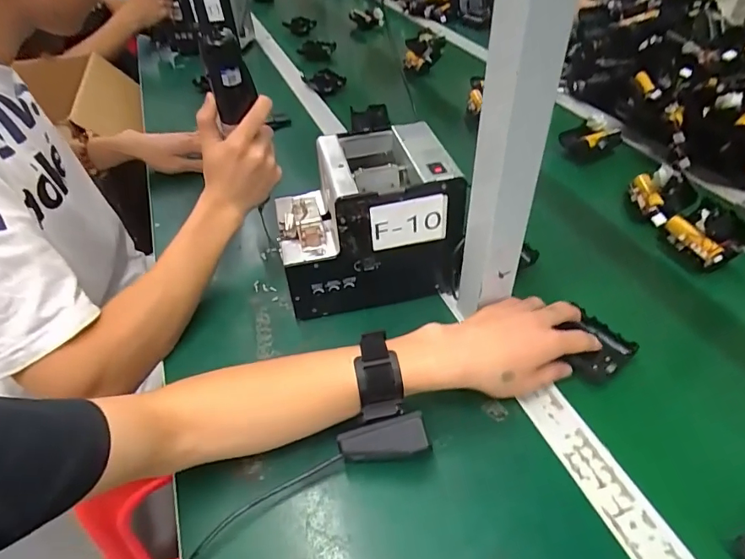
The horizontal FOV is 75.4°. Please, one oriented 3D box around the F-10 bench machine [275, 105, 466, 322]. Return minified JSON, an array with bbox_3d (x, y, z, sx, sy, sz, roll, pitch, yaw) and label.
[{"bbox_3d":[-0.006,-0.066,0.520,0.176,0.147,0.136,-7,42,-4],"label":"F-10 bench machine"}]

